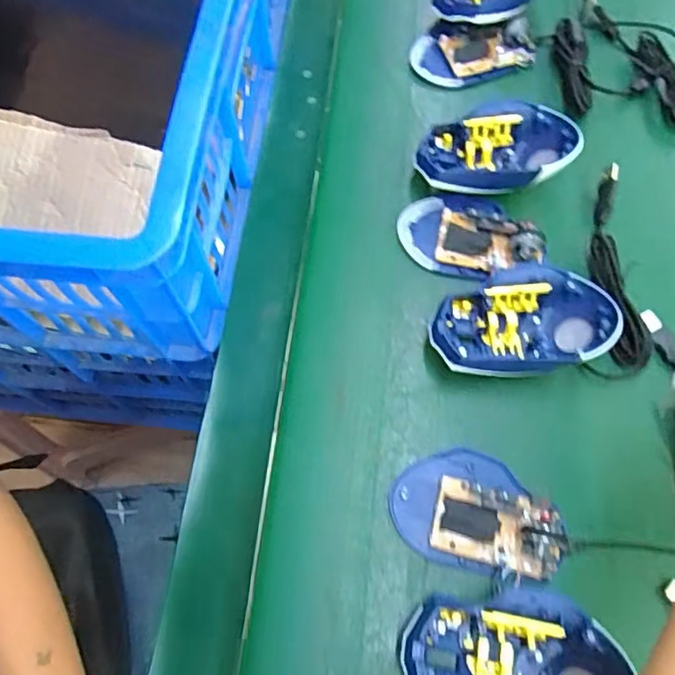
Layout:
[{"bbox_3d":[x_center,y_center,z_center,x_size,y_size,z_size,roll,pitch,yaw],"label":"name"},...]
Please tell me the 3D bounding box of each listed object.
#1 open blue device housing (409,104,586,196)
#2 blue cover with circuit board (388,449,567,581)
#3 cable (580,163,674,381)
[{"bbox_3d":[0.124,-0.148,0.458,0.121,0.040,0.080,-2,68,-2],"label":"open blue device housing"},{"bbox_3d":[0.089,0.107,0.363,0.106,0.025,0.072,11,68,5],"label":"blue cover with circuit board"},{"bbox_3d":[0.220,-0.049,0.430,0.069,0.027,0.165,4,68,2],"label":"cable"}]

